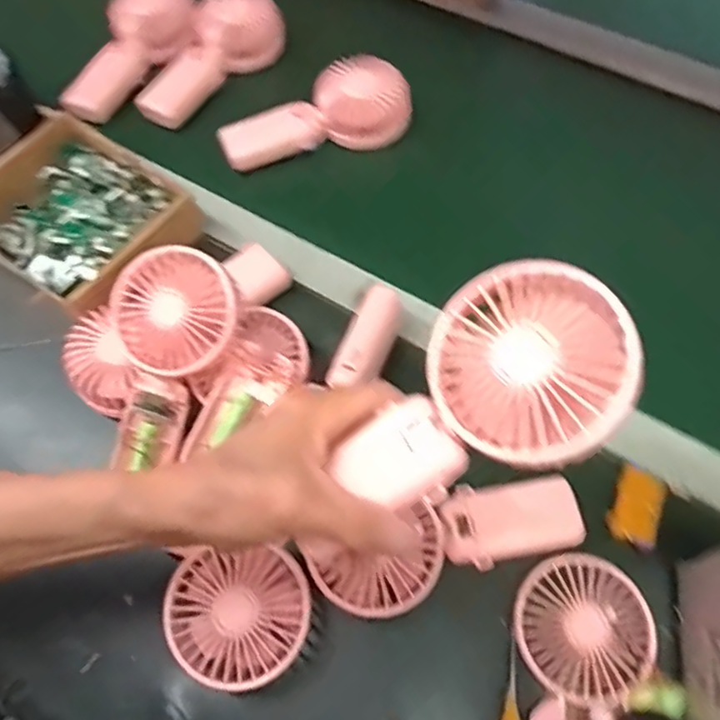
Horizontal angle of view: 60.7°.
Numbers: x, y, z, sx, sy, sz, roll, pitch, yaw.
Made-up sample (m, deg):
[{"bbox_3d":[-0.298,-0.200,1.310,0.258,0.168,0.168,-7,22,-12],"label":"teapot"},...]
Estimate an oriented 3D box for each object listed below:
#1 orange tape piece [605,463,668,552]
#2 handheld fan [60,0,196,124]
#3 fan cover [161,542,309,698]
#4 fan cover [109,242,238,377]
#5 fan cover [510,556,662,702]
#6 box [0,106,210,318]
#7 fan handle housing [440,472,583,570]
[{"bbox_3d":[0.198,0.104,0.438,0.033,0.008,0.056,27,68,14],"label":"orange tape piece"},{"bbox_3d":[-0.247,-0.327,0.650,0.082,0.037,0.177,33,84,17],"label":"handheld fan"},{"bbox_3d":[-0.076,0.162,0.388,0.086,0.022,0.079,-4,77,0],"label":"fan cover"},{"bbox_3d":[-0.129,-0.033,0.429,0.086,0.014,0.088,29,89,7],"label":"fan cover"},{"bbox_3d":[0.148,0.174,0.404,0.088,0.005,0.086,-24,65,-9],"label":"fan cover"},{"bbox_3d":[-0.241,-0.122,0.540,0.172,0.054,0.149,33,69,17],"label":"box"},{"bbox_3d":[0.103,0.111,0.426,0.094,0.022,0.051,-10,64,-3],"label":"fan handle housing"}]

